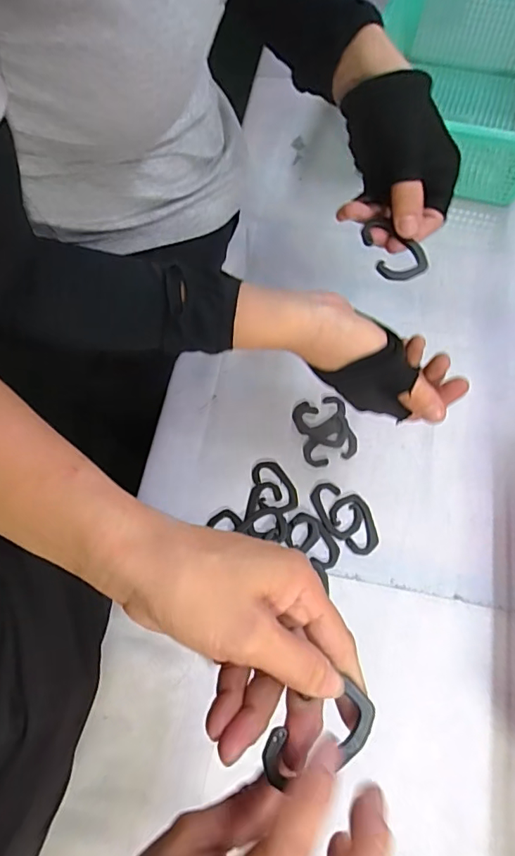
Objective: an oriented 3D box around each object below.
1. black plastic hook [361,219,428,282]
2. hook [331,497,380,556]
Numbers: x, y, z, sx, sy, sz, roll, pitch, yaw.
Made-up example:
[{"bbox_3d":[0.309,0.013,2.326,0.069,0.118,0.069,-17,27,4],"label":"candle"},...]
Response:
[{"bbox_3d":[0.097,-0.123,0.348,0.035,0.013,0.047,-29,67,-10],"label":"black plastic hook"},{"bbox_3d":[0.087,0.086,0.442,0.036,0.004,0.052,-12,65,-2],"label":"hook"}]

